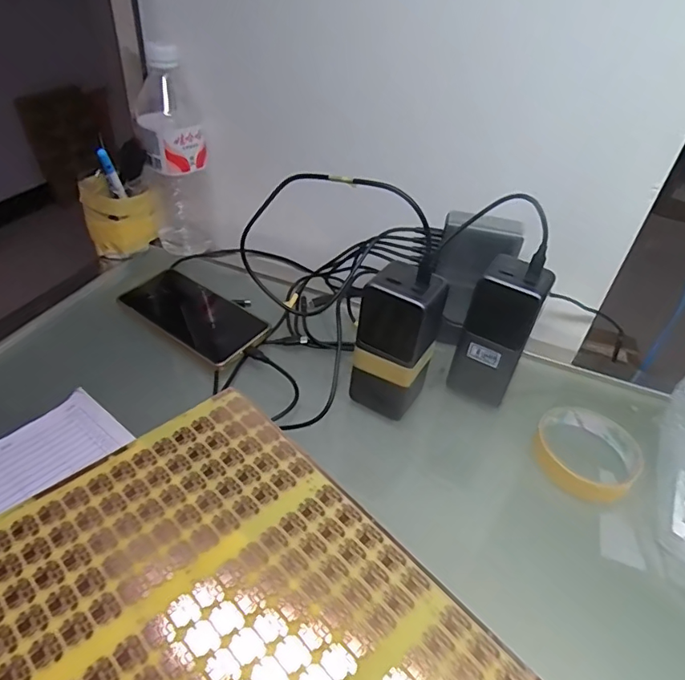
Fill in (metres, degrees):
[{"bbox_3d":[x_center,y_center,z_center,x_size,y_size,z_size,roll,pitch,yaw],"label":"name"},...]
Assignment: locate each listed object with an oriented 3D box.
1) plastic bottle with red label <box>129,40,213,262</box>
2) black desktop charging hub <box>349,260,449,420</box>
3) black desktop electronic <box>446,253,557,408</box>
[{"bbox_3d":[-0.189,-0.199,0.562,0.061,0.213,0.062,3,42,-2],"label":"plastic bottle with red label"},{"bbox_3d":[0.045,0.005,0.421,0.057,0.128,0.051,22,45,18],"label":"black desktop charging hub"},{"bbox_3d":[0.137,-0.006,0.444,0.053,0.122,0.049,26,46,21],"label":"black desktop electronic"}]

